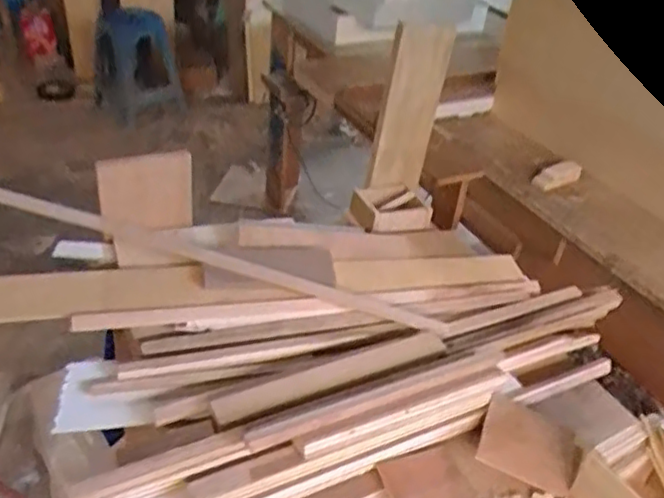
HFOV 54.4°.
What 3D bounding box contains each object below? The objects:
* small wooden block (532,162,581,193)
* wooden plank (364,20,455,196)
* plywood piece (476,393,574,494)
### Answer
[{"bbox_3d":[0.428,-0.138,1.228,0.112,0.028,0.040,-20,42,-31],"label":"small wooden block"},{"bbox_3d":[0.120,-0.214,1.002,0.100,0.257,0.020,-4,34,-25],"label":"wooden plank"},{"bbox_3d":[0.219,0.216,0.721,0.101,0.005,0.093,24,43,6],"label":"plywood piece"}]

